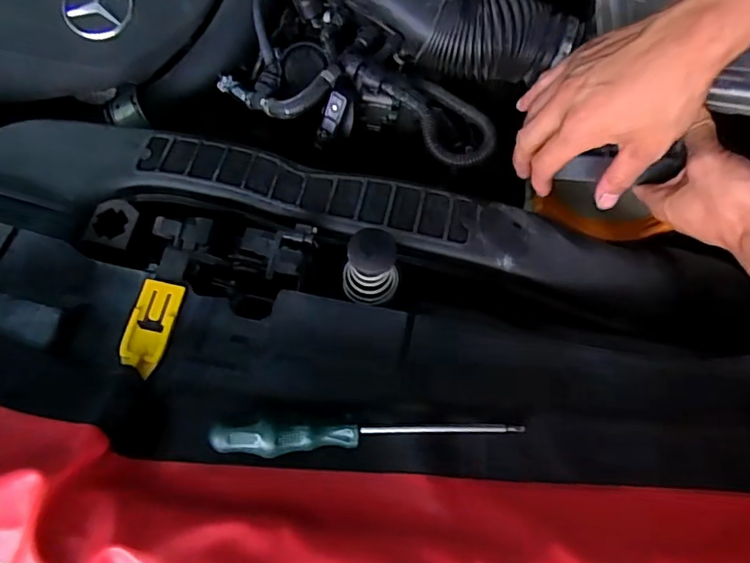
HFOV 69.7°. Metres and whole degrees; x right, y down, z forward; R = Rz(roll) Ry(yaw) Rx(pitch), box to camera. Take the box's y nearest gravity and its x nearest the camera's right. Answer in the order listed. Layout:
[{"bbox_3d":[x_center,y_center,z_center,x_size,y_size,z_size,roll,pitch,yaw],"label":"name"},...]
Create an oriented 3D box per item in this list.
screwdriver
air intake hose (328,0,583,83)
[{"bbox_3d":[-0.002,0.091,0.313,0.179,0.025,0.019,1,63,-2],"label":"screwdriver"},{"bbox_3d":[0.044,-0.303,0.528,0.170,0.076,0.301,-28,68,-15],"label":"air intake hose"}]

